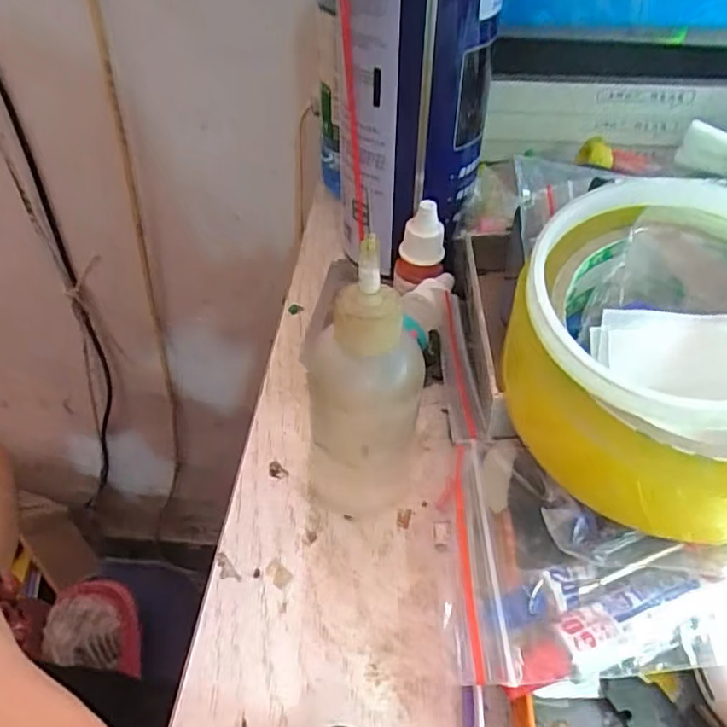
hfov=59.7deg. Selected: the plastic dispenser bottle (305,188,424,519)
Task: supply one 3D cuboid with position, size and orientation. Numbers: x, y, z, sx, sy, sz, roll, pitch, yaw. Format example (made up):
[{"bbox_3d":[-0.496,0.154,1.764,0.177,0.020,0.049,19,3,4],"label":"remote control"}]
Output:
[{"bbox_3d":[0.000,0.010,0.190,0.034,0.107,0.029,0,46,0],"label":"plastic dispenser bottle"}]

